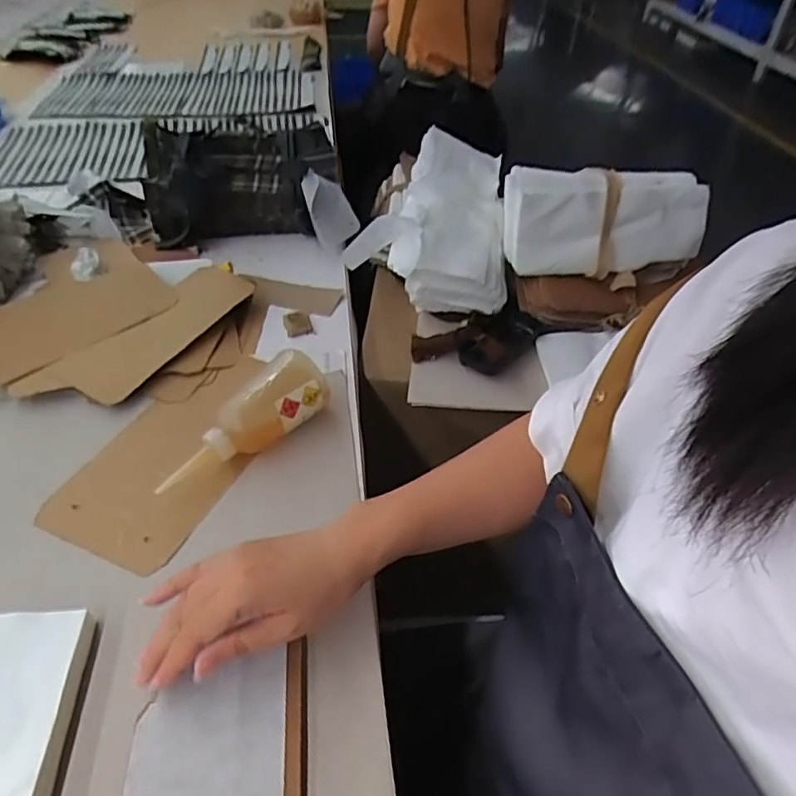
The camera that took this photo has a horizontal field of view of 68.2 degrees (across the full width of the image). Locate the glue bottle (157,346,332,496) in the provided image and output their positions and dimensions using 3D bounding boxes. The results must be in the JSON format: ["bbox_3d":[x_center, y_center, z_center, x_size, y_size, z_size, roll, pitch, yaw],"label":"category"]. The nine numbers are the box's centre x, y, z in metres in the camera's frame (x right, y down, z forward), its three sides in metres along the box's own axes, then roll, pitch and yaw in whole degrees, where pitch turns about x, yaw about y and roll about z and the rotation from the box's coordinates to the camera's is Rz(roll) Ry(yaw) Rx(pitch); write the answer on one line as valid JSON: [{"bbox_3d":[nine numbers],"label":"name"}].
[{"bbox_3d":[-0.140,0.019,0.525,0.169,0.064,0.051,-29,53,-30],"label":"glue bottle"}]

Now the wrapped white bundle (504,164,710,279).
[{"bbox_3d":[0.240,-0.208,0.696,0.227,0.127,0.044,4,8,0],"label":"wrapped white bundle"}]

